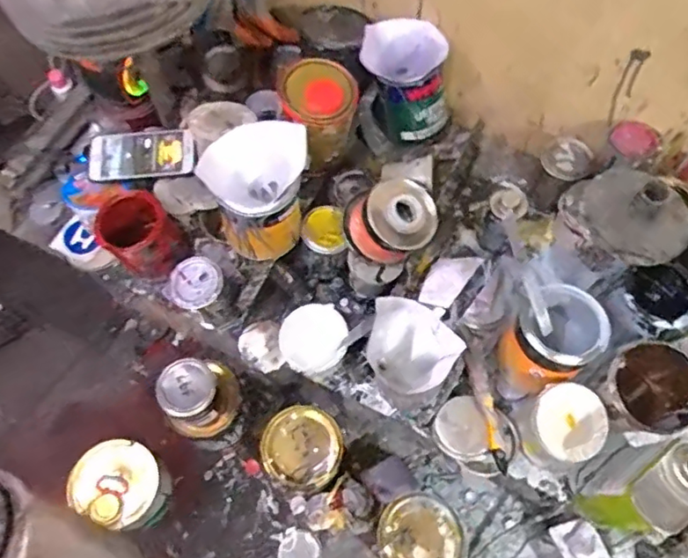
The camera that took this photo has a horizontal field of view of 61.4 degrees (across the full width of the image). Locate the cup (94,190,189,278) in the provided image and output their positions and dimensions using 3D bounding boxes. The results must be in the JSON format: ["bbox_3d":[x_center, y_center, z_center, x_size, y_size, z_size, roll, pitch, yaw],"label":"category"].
[{"bbox_3d":[-0.291,-0.061,0.839,0.097,0.099,0.106,0,66,0],"label":"cup"}]

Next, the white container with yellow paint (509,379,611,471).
[{"bbox_3d":[0.281,0.197,0.766,0.087,0.116,0.095,-6,66,-3],"label":"white container with yellow paint"}]

